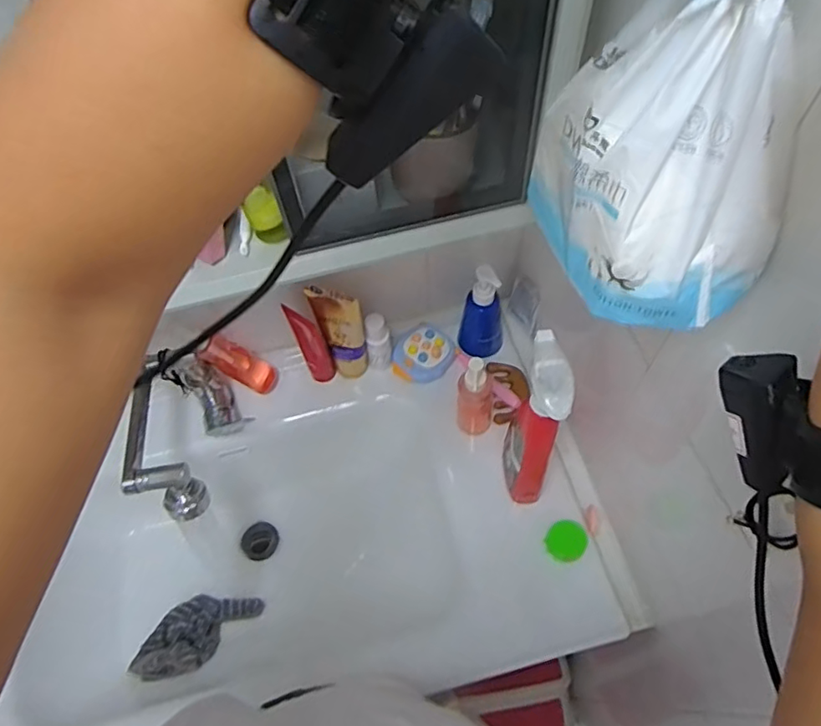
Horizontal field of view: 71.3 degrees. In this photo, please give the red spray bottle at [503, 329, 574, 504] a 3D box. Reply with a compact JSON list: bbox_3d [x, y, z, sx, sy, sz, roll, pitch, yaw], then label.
[{"bbox_3d":[0.141,0.072,0.660,0.047,0.259,0.103,1,61,4],"label":"red spray bottle"}]

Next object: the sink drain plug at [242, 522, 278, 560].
[{"bbox_3d":[-0.230,0.274,0.879,0.054,0.014,0.054,-2,61,3],"label":"sink drain plug"}]

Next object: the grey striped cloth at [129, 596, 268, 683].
[{"bbox_3d":[-0.300,0.369,0.794,0.094,0.023,0.165,29,51,32],"label":"grey striped cloth"}]

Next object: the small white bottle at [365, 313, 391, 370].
[{"bbox_3d":[-0.045,-0.030,0.820,0.028,0.098,0.035,17,64,13],"label":"small white bottle"}]

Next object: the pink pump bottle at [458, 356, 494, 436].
[{"bbox_3d":[0.088,0.043,0.756,0.046,0.164,0.048,6,62,7],"label":"pink pump bottle"}]

